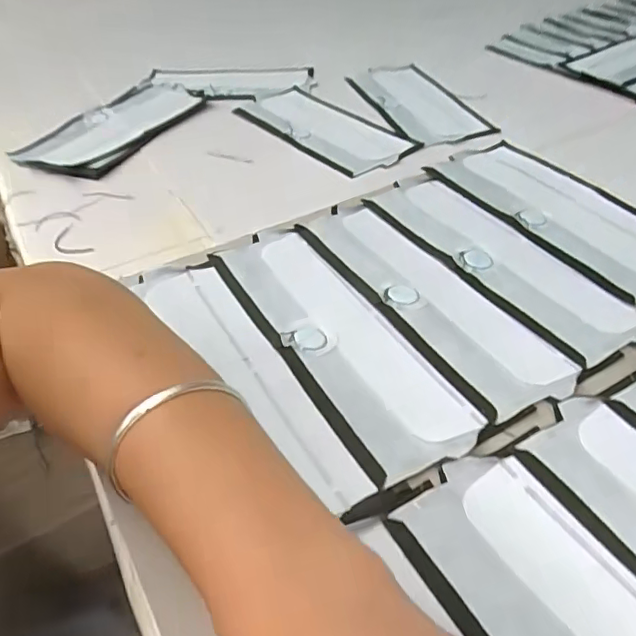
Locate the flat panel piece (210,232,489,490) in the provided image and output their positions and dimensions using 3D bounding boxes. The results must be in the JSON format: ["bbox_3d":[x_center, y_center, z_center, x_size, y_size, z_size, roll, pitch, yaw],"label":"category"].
[{"bbox_3d":[0.009,0.011,0.373,0.077,0.010,0.225,-24,46,-20],"label":"flat panel piece"}]

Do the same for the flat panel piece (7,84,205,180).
[{"bbox_3d":[-0.244,-0.234,0.683,0.121,0.023,0.233,20,48,24],"label":"flat panel piece"}]

